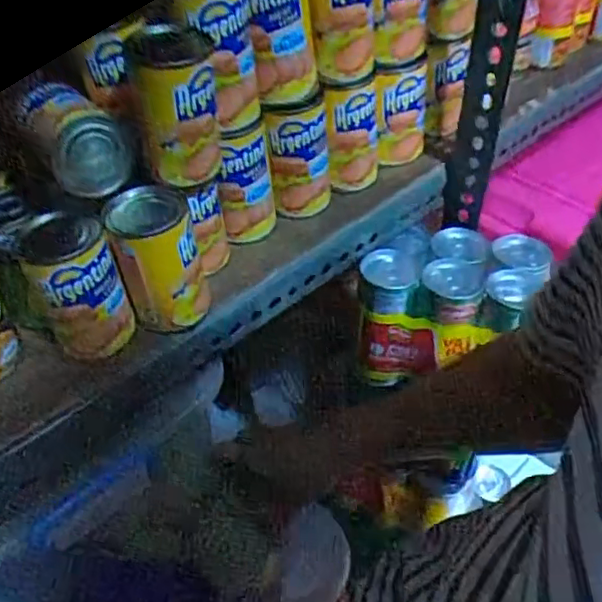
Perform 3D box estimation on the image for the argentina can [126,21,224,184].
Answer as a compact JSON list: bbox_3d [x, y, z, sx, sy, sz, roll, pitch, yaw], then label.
[{"bbox_3d":[-0.079,-0.128,0.399,0.047,0.080,0.061,-9,46,-6],"label":"argentina can"}]

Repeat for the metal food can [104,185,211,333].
[{"bbox_3d":[-0.094,-0.026,0.415,0.051,0.086,0.051,-1,45,1],"label":"metal food can"}]

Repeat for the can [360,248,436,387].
[{"bbox_3d":[0.086,0.017,0.556,0.066,0.113,0.060,0,45,3],"label":"can"}]

